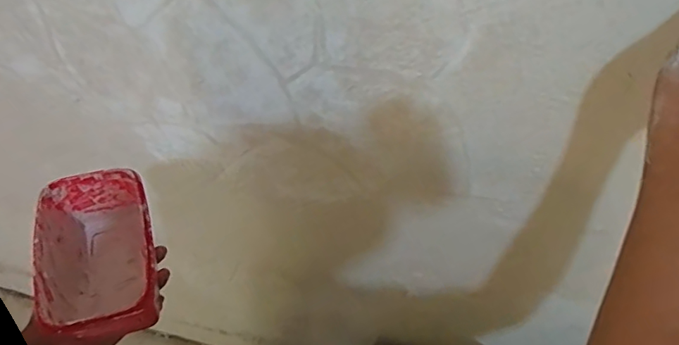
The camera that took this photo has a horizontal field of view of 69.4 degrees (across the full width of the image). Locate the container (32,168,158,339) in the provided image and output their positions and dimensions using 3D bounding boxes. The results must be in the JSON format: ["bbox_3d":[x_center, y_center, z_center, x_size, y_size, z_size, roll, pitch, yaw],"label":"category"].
[{"bbox_3d":[-0.236,0.087,0.493,0.097,0.086,0.155,-11,54,-10],"label":"container"}]

